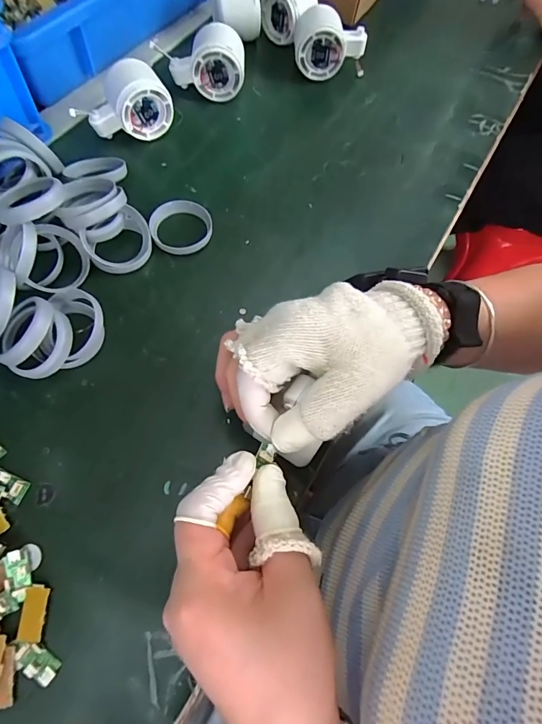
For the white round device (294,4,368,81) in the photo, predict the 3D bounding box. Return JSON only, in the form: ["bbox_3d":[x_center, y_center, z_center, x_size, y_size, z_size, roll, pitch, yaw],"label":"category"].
[{"bbox_3d":[0.072,-0.383,0.488,0.086,0.065,0.046,6,66,0],"label":"white round device"}]

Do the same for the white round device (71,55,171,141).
[{"bbox_3d":[-0.157,-0.271,0.423,0.098,0.059,0.050,-17,68,-10],"label":"white round device"}]

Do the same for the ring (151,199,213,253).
[{"bbox_3d":[-0.087,-0.130,0.388,0.058,0.011,0.059,1,66,-3],"label":"ring"}]

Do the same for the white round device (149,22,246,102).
[{"bbox_3d":[-0.077,-0.344,0.460,0.102,0.061,0.049,13,66,3],"label":"white round device"}]

